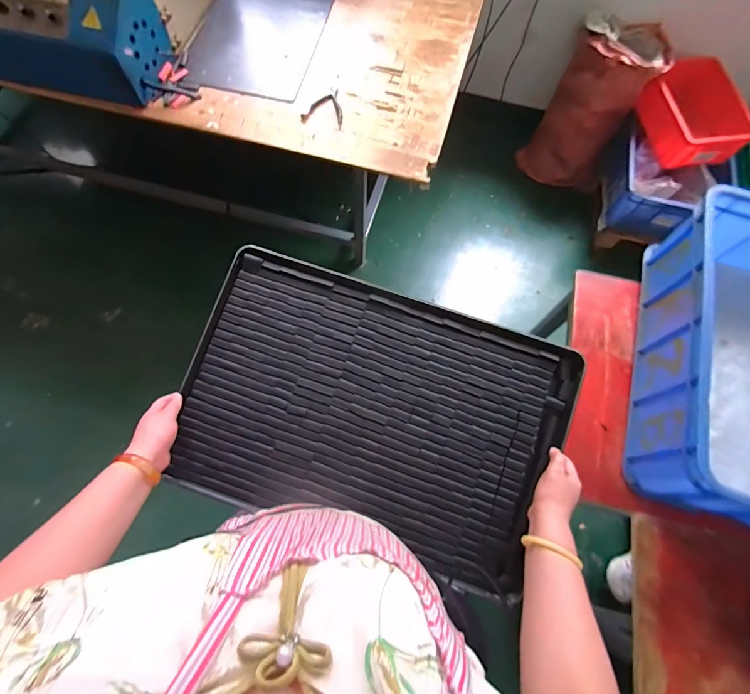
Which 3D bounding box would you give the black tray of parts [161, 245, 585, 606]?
[{"bbox_3d":[-0.009,0.101,0.606,0.574,0.023,0.385,19,85,4],"label":"black tray of parts"}]

